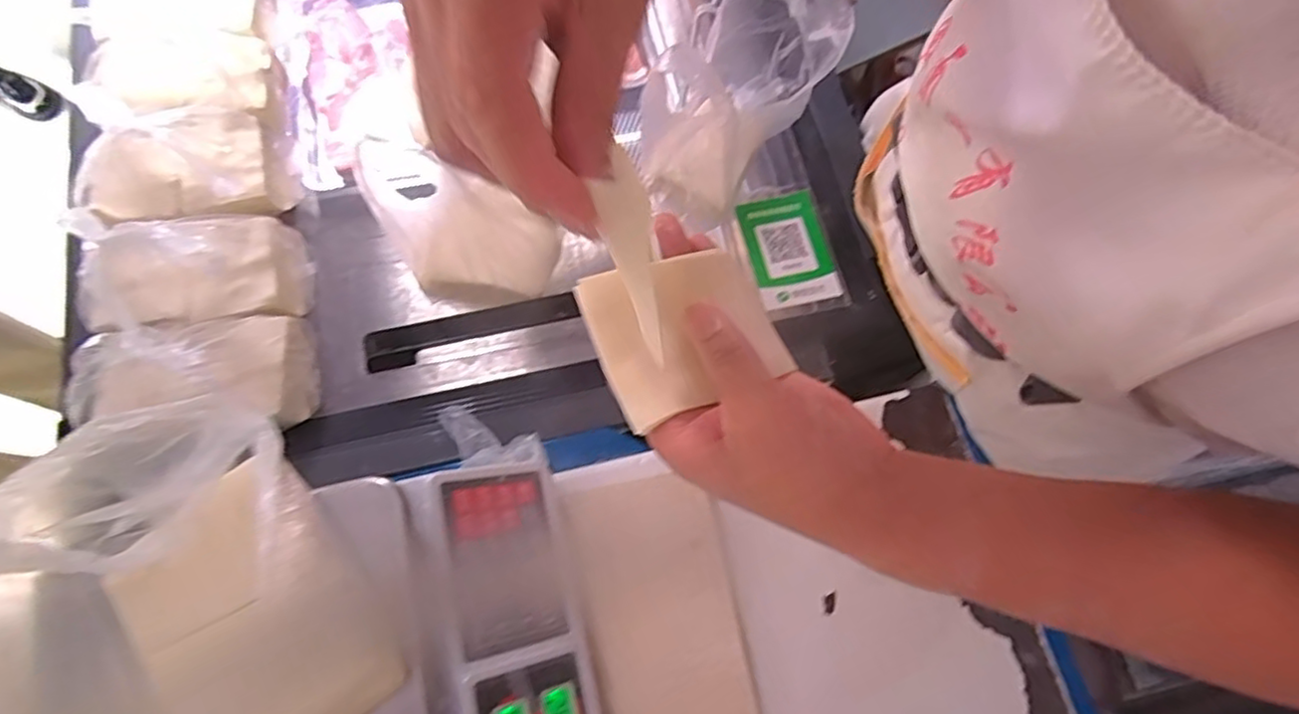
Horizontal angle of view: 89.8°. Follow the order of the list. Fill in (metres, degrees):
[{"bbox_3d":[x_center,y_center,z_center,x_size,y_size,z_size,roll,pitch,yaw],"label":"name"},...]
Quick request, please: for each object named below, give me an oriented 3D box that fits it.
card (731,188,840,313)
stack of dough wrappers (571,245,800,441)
[{"bbox_3d":[0.141,-0.109,0.661,0.080,0.007,0.120,-13,73,-4],"label":"card"},{"bbox_3d":[0.014,-0.016,0.321,0.085,0.012,0.079,-25,75,-9],"label":"stack of dough wrappers"}]

